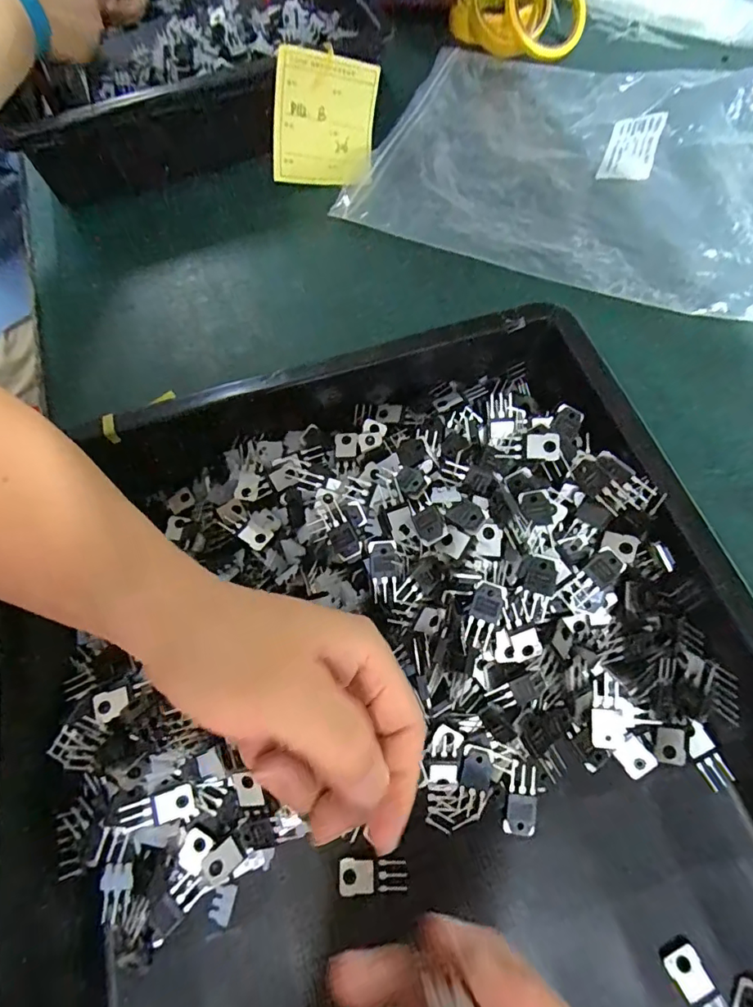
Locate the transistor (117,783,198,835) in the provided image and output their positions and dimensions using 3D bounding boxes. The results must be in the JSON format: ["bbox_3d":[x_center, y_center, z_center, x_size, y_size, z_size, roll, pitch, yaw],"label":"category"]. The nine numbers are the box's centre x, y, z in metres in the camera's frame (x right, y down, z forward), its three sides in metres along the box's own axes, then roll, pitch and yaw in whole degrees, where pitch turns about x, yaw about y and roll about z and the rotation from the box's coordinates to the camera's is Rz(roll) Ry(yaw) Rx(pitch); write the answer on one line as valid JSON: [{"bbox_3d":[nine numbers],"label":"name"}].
[{"bbox_3d":[-0.112,0.157,0.249,0.034,0.007,0.015,-17,67,-5],"label":"transistor"}]

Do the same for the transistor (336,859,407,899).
[{"bbox_3d":[-0.002,0.190,0.249,0.033,0.004,0.016,-5,66,0],"label":"transistor"}]

